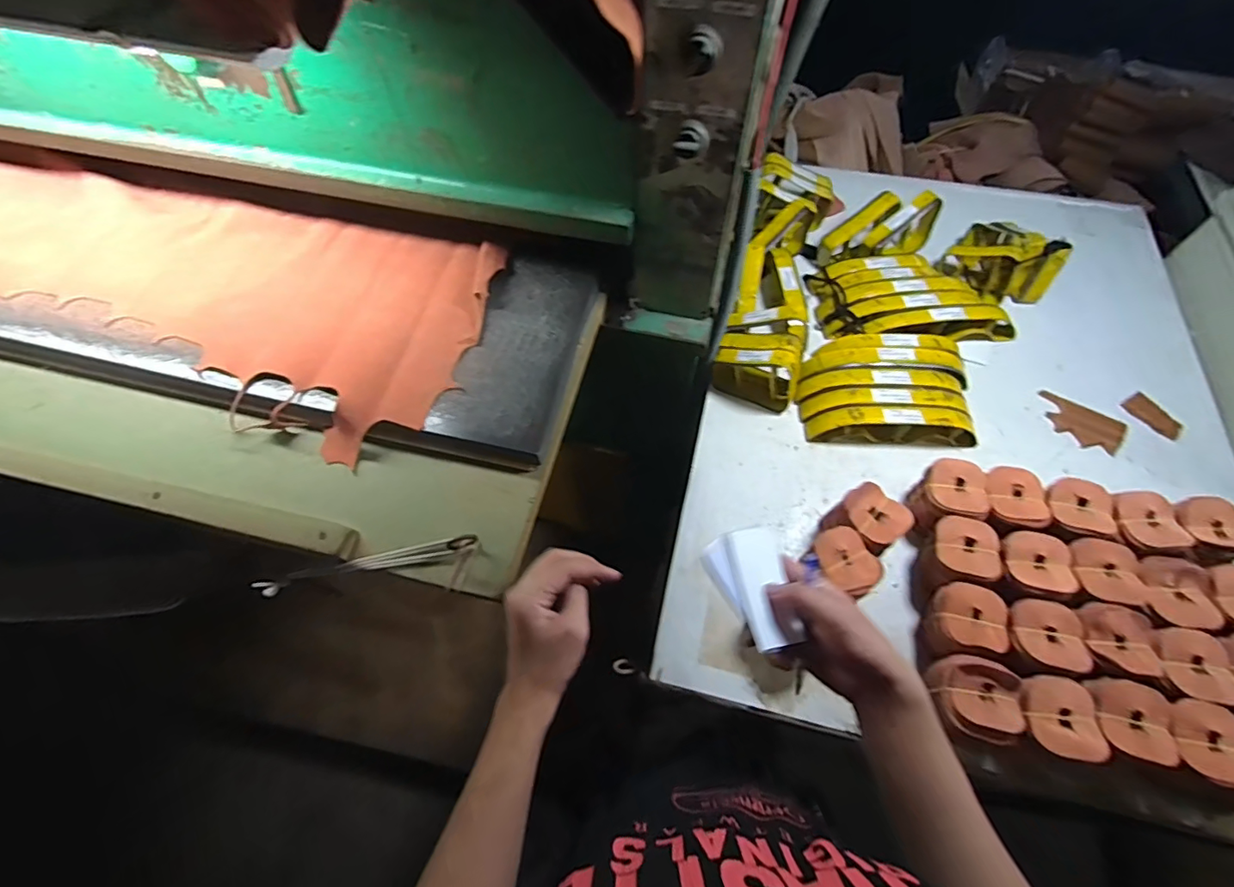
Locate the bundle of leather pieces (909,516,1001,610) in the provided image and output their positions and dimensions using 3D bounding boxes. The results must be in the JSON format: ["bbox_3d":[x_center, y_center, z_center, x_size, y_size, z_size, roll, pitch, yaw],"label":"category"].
[{"bbox_3d":[0.404,0.141,0.624,0.075,0.083,0.085,3,62,2],"label":"bundle of leather pieces"}]

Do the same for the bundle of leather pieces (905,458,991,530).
[{"bbox_3d":[0.413,0.070,0.653,0.071,0.067,0.080,0,62,0],"label":"bundle of leather pieces"}]

